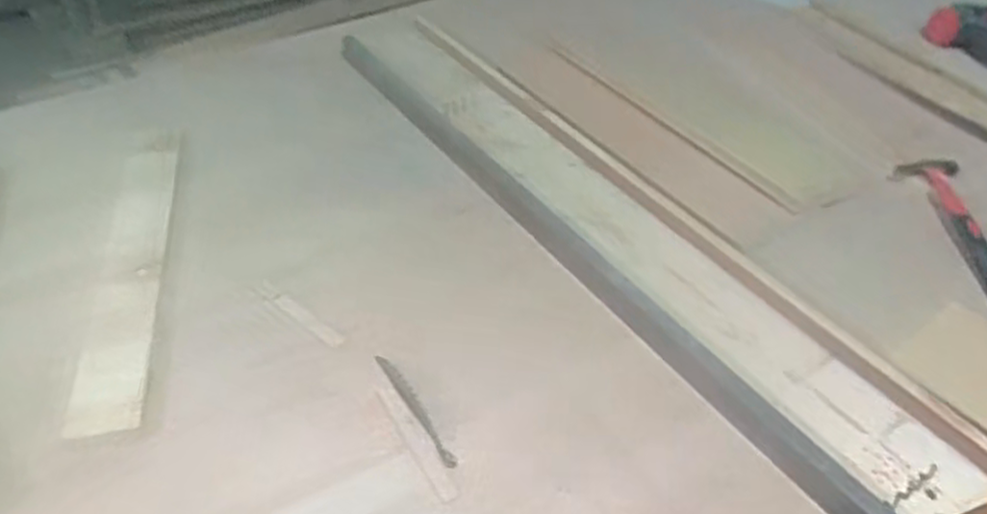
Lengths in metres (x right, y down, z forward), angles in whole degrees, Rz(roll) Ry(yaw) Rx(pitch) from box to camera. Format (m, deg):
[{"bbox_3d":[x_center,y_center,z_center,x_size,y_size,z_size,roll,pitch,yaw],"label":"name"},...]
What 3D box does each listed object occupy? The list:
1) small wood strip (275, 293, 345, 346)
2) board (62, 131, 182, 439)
[{"bbox_3d":[-0.201,0.067,0.801,0.104,0.004,0.017,29,50,30],"label":"small wood strip"},{"bbox_3d":[-0.422,-0.012,0.875,0.069,0.015,0.520,-9,44,-10],"label":"board"}]

